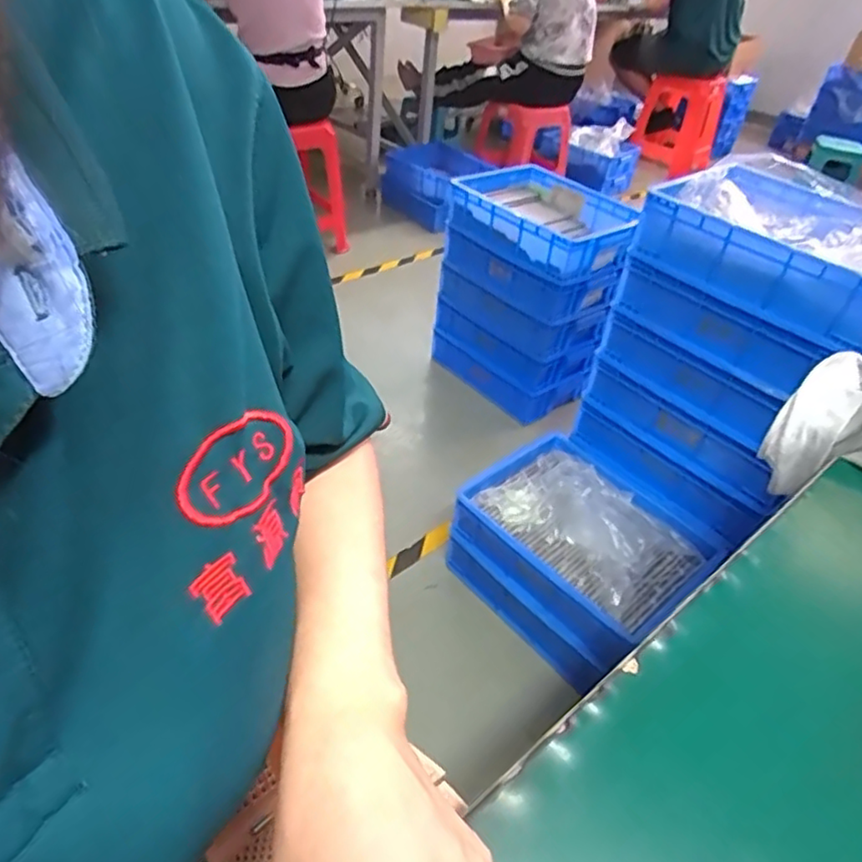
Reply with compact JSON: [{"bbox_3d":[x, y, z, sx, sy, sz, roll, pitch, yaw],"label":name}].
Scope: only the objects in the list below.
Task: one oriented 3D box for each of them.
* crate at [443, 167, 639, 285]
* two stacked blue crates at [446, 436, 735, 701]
[{"bbox_3d":[0.262,-0.497,1.492,0.425,0.113,0.287,35,47,30],"label":"crate"},{"bbox_3d":[0.259,0.226,1.186,0.282,0.223,0.393,-27,50,-34],"label":"two stacked blue crates"}]

